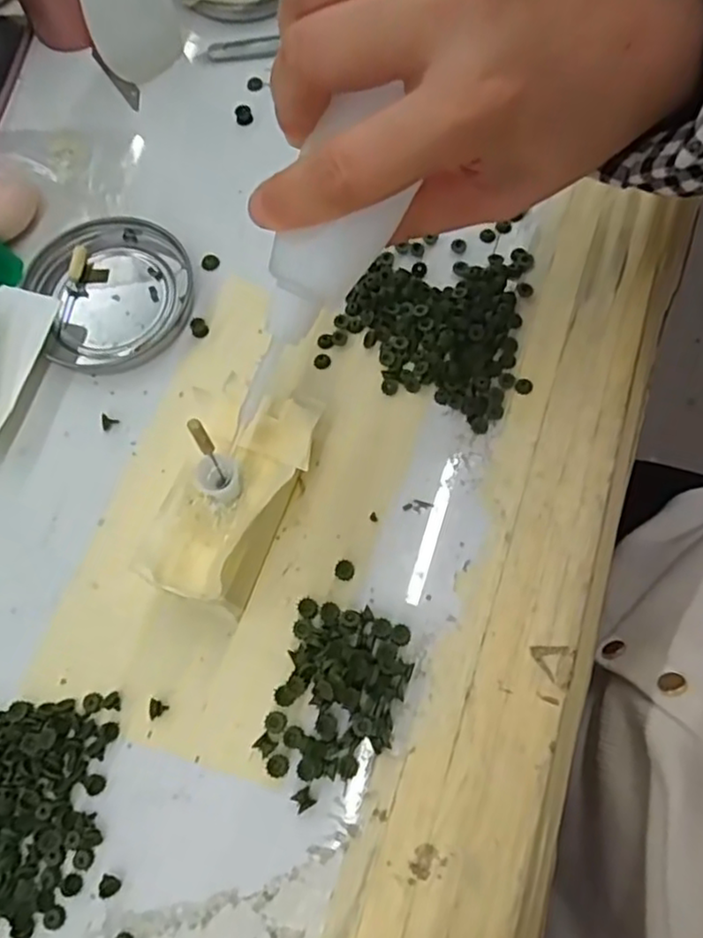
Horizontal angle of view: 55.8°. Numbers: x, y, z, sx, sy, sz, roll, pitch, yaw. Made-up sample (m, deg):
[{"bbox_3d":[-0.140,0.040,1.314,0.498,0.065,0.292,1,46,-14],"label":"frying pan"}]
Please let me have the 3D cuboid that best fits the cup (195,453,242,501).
[{"bbox_3d":[-0.045,0.004,0.234,0.015,0.015,0.014,-1,72,4],"label":"cup"}]

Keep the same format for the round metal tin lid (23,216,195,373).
[{"bbox_3d":[-0.110,-0.083,0.309,0.072,0.007,0.075,-1,70,2],"label":"round metal tin lid"}]

